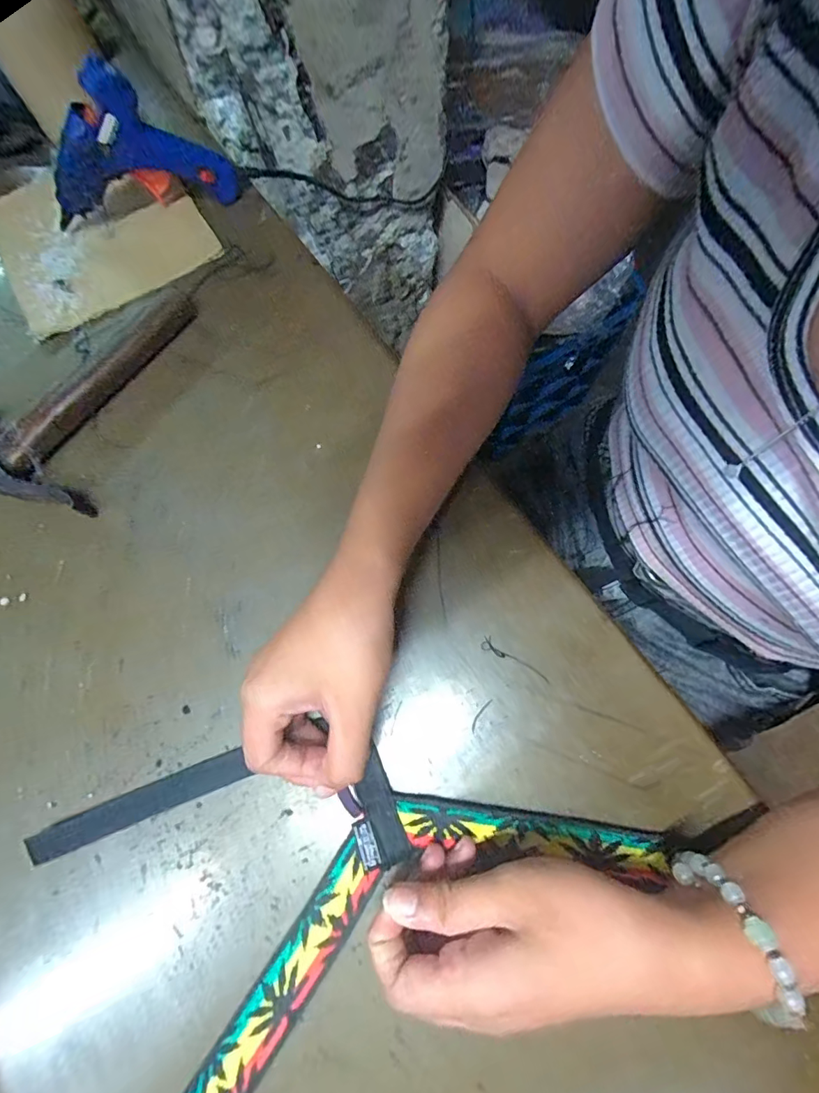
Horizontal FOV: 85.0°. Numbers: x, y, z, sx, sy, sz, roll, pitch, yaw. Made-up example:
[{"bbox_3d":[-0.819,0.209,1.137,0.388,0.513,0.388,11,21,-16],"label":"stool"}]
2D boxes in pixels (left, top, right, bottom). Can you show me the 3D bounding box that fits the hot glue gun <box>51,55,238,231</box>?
[{"bbox_3d":[-0.213,-0.304,0.336,0.144,0.085,0.031,-17,75,-3],"label":"hot glue gun"}]

